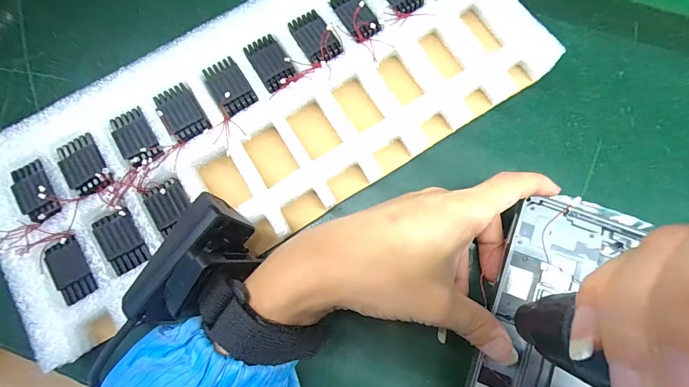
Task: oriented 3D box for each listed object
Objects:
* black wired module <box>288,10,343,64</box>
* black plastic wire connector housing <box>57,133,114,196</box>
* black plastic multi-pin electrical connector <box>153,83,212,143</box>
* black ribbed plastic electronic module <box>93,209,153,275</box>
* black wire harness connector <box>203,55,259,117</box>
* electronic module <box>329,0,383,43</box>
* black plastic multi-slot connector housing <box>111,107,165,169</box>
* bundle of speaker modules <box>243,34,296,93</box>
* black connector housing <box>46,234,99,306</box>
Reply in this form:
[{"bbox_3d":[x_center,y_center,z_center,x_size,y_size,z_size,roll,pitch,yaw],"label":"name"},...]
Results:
[{"bbox_3d":[-0.020,-0.110,0.231,0.025,0.004,0.040,-28,77,-7],"label":"black wired module"},{"bbox_3d":[-0.168,-0.018,0.211,0.026,0.004,0.042,-36,78,-9],"label":"black plastic wire connector housing"},{"bbox_3d":[-0.108,-0.054,0.220,0.027,0.004,0.041,-31,74,-10],"label":"black plastic multi-pin electrical connector"},{"bbox_3d":[-0.137,0.028,0.205,0.025,0.011,0.037,-28,77,-7],"label":"black ribbed plastic electronic module"},{"bbox_3d":[-0.078,-0.072,0.225,0.024,0.004,0.041,-33,75,-11],"label":"black wire harness connector"},{"bbox_3d":[0.008,-0.126,0.231,0.021,0.008,0.041,-30,77,-8],"label":"electronic module"},{"bbox_3d":[-0.137,-0.036,0.215,0.022,0.004,0.042,-32,74,-11],"label":"black plastic multi-slot connector housing"},{"bbox_3d":[-0.051,-0.090,0.228,0.024,0.010,0.042,-31,74,-10],"label":"bundle of speaker modules"},{"bbox_3d":[-0.165,0.046,0.201,0.022,0.010,0.037,-27,77,-7],"label":"black connector housing"}]

